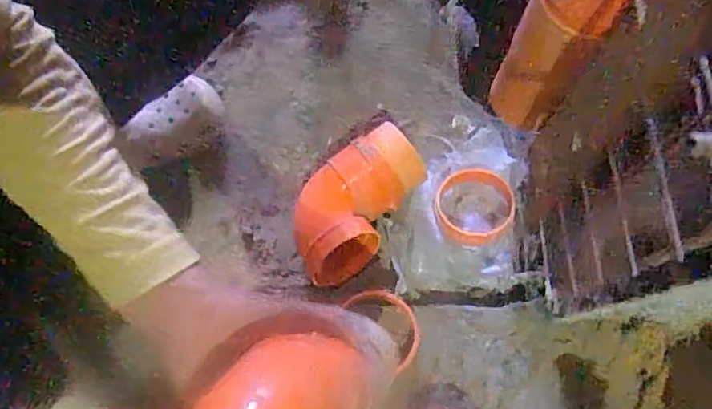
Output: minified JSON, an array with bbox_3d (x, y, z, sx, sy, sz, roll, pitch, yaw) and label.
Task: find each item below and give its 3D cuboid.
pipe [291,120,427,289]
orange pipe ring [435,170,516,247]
[{"bbox_3d":[-0.005,0.004,0.593,0.093,0.085,0.174,35,76,11],"label":"pipe"},{"bbox_3d":[0.136,0.001,0.605,0.088,0.033,0.093,0,72,0],"label":"orange pipe ring"}]

